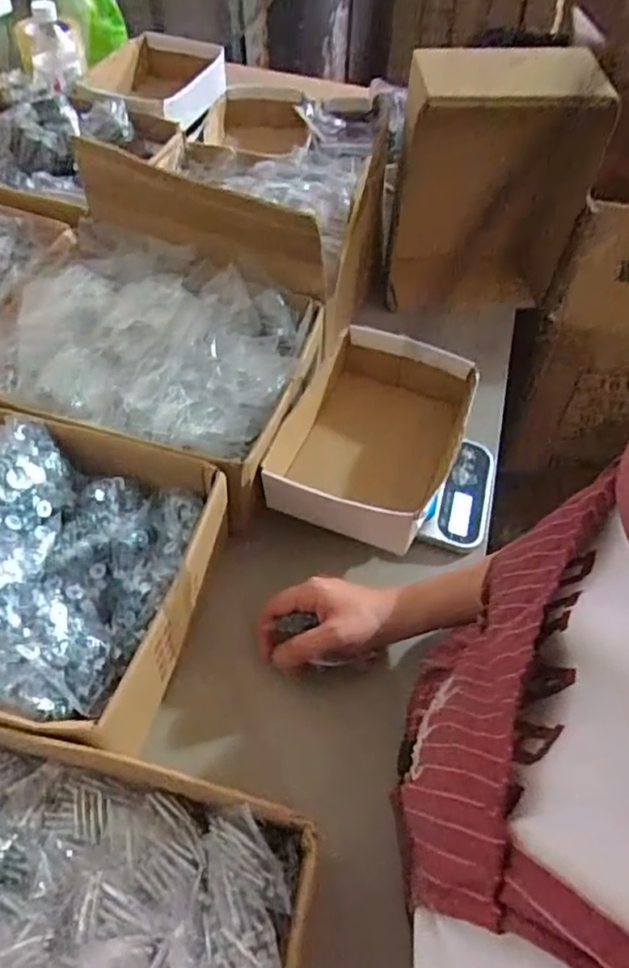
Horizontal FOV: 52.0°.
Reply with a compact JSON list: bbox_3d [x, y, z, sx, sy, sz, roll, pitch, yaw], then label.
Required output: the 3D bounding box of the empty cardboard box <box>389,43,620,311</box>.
[{"bbox_3d":[0.221,-0.357,0.790,0.237,0.287,0.103,-5,54,-5],"label":"empty cardboard box"}]

